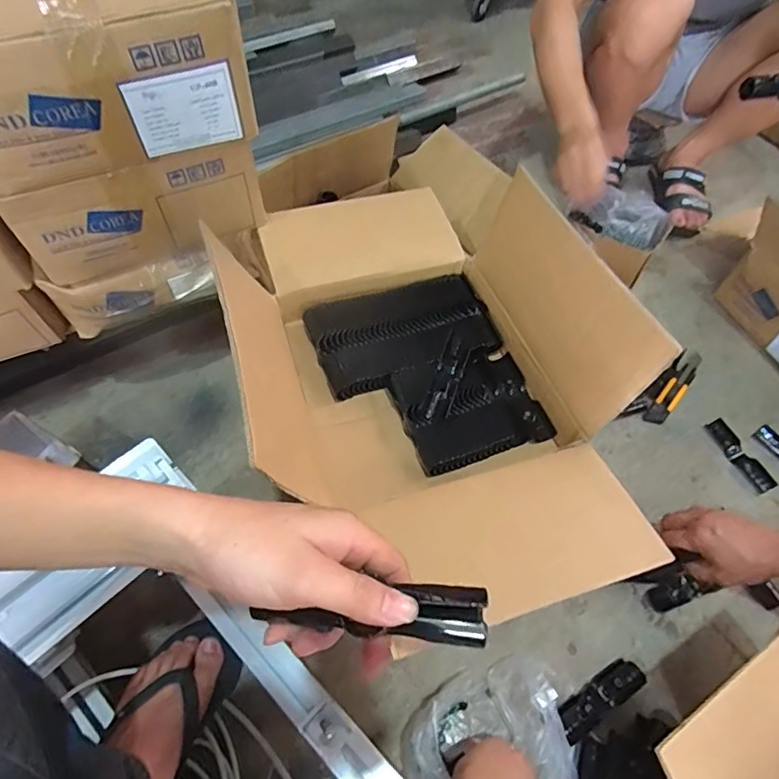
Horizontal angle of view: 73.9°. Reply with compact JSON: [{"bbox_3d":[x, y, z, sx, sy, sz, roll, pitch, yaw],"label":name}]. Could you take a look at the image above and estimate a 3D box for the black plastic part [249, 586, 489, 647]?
[{"bbox_3d":[-0.010,0.124,0.281,0.124,0.018,0.028,-5,57,5],"label":"black plastic part"}]

